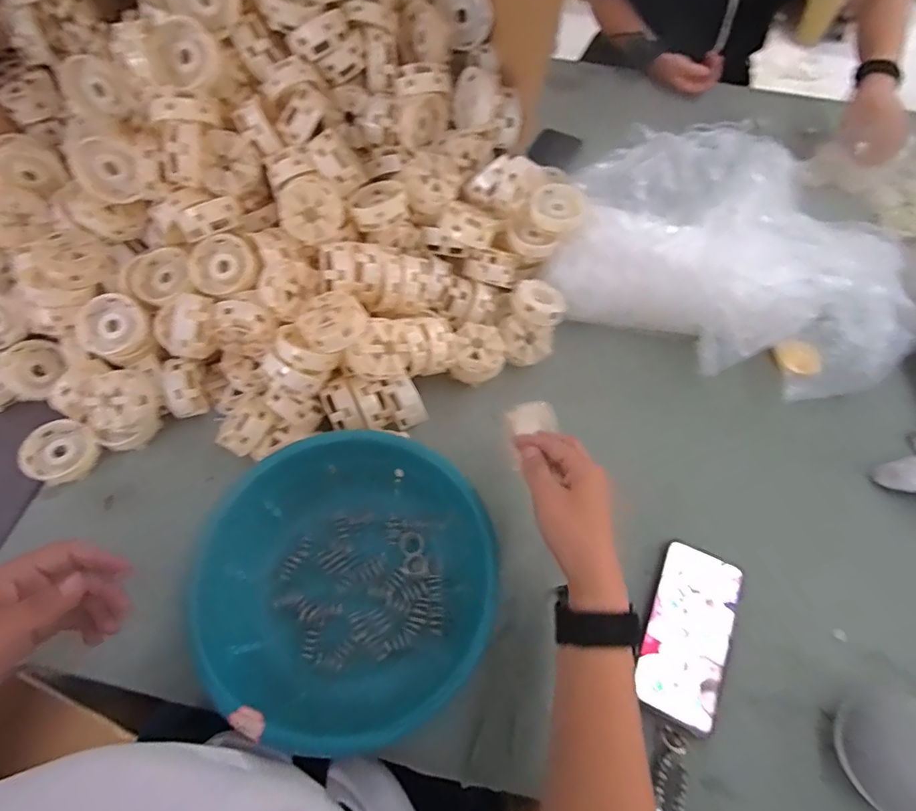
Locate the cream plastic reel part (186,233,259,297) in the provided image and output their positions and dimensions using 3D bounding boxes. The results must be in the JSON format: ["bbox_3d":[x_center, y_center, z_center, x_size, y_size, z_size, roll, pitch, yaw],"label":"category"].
[{"bbox_3d":[-0.254,-0.149,0.564,0.078,0.025,0.071,-25,76,5],"label":"cream plastic reel part"}]

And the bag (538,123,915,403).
[{"bbox_3d":[0.391,-0.238,0.703,0.450,0.104,0.435,23,62,11],"label":"bag"}]

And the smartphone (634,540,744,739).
[{"bbox_3d":[0.228,0.223,0.509,0.077,0.016,0.162,24,62,12],"label":"smartphone"}]

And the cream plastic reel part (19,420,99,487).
[{"bbox_3d":[-0.430,0.053,0.562,0.066,0.032,0.068,1,60,-1],"label":"cream plastic reel part"}]

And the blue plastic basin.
[{"bbox_3d":[-0.101,0.165,0.482,0.268,0.083,0.254,1,60,-1],"label":"blue plastic basin"}]

